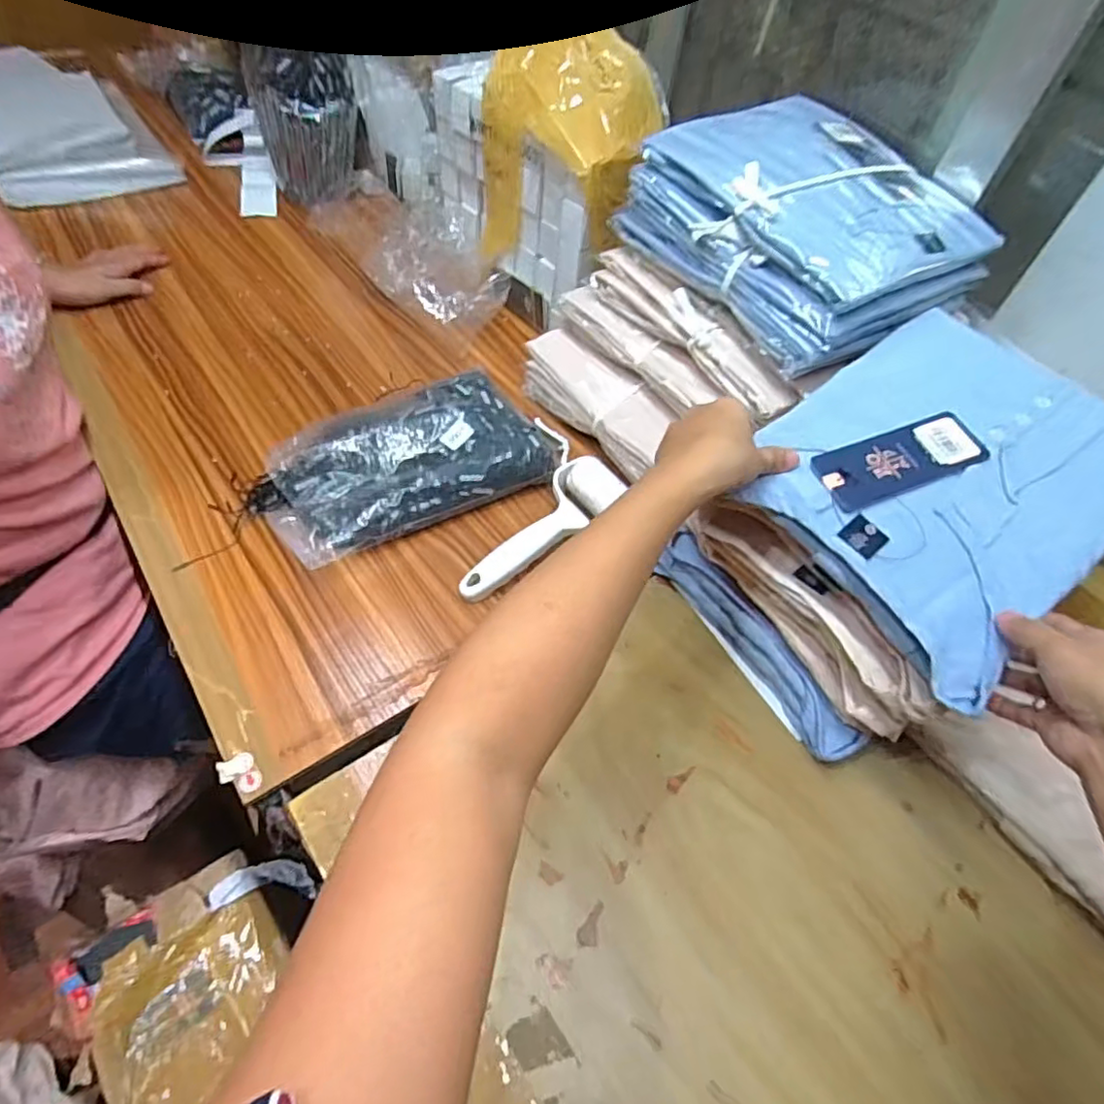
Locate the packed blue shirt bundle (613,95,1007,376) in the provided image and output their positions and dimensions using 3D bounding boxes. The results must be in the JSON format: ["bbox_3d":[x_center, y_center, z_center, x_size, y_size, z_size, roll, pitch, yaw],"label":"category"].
[{"bbox_3d":[0.229,-0.298,0.563,0.221,0.089,0.258,-26,61,-24],"label":"packed blue shirt bundle"}]

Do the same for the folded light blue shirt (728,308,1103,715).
[{"bbox_3d":[0.286,-0.062,0.438,0.272,0.020,0.206,-34,68,-18],"label":"folded light blue shirt"}]

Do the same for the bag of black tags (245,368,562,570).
[{"bbox_3d":[-0.144,-0.087,0.608,0.281,0.052,0.148,-21,59,-21],"label":"bag of black tags"}]

